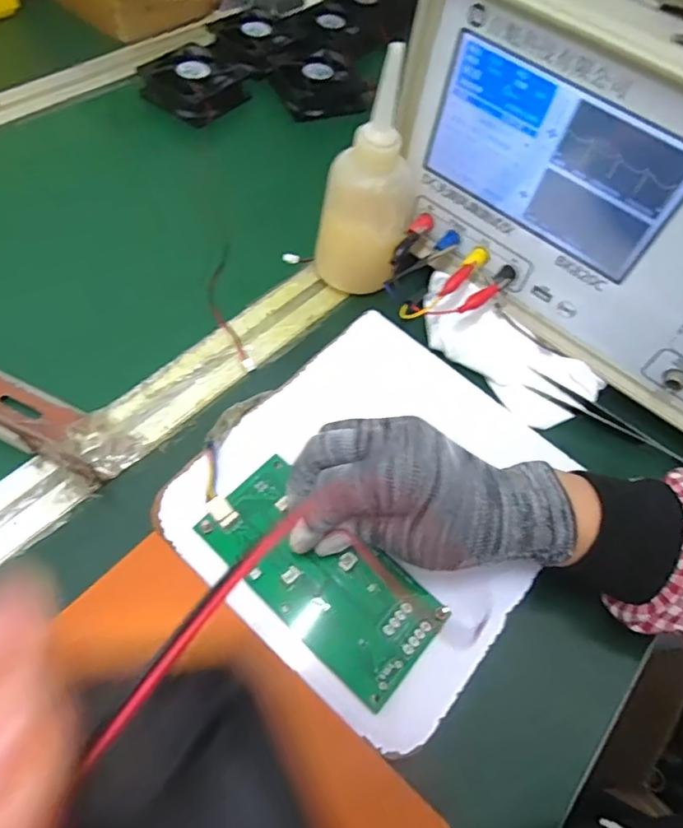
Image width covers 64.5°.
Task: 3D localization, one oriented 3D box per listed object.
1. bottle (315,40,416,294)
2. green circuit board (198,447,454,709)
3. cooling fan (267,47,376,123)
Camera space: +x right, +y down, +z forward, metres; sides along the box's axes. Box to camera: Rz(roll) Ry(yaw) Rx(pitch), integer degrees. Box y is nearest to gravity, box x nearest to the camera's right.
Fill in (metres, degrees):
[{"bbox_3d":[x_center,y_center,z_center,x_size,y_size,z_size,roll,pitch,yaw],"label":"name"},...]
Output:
[{"bbox_3d":[0.018,-0.163,0.374,0.065,0.136,0.067,9,58,3],"label":"bottle"},{"bbox_3d":[-0.012,0.086,0.295,0.133,0.008,0.065,37,63,12],"label":"green circuit board"},{"bbox_3d":[-0.020,-0.341,0.559,0.087,0.030,0.087,-16,60,-13],"label":"cooling fan"}]

